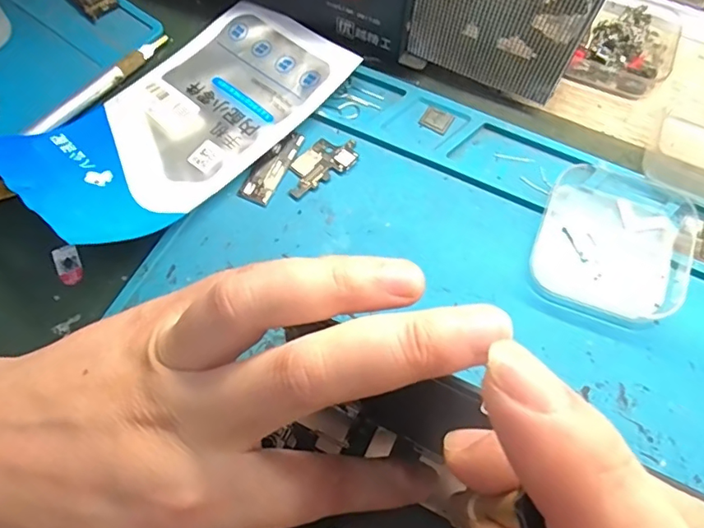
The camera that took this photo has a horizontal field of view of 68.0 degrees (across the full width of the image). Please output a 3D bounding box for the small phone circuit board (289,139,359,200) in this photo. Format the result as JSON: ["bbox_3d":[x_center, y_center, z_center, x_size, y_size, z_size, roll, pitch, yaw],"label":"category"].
[{"bbox_3d":[-0.016,-0.051,0.256,0.040,0.004,0.021,-32,70,-14],"label":"small phone circuit board"}]

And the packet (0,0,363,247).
[{"bbox_3d":[-0.082,-0.078,0.252,0.086,0.030,0.162,40,72,16],"label":"packet"}]

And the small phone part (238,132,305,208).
[{"bbox_3d":[-0.039,-0.047,0.254,0.014,0.005,0.042,25,68,11],"label":"small phone part"}]

